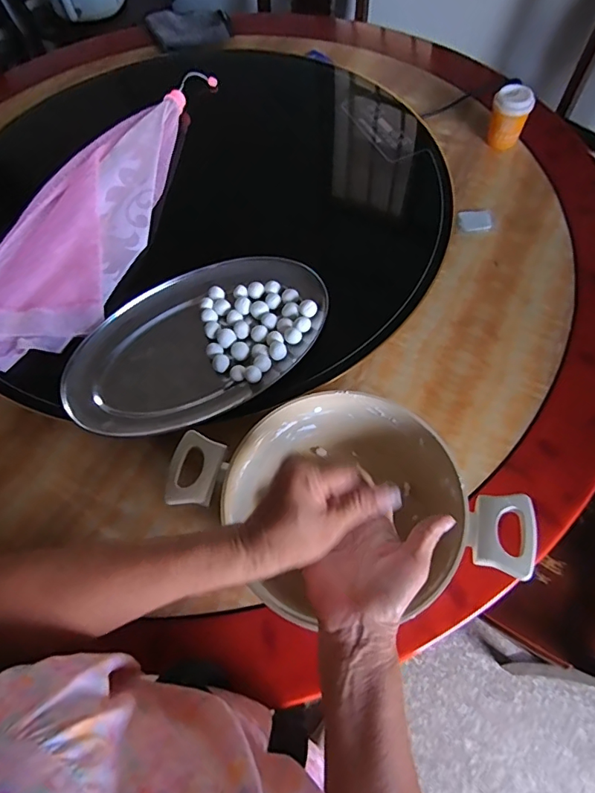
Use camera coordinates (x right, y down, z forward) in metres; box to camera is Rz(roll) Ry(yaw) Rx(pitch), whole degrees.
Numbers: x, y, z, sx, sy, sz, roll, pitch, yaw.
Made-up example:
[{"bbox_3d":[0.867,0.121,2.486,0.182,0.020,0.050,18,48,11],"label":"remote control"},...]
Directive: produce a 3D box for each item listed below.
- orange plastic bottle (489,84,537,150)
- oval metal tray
[{"bbox_3d":[0.338,-0.444,0.774,0.060,0.083,0.052,20,66,13],"label":"orange plastic bottle"},{"bbox_3d":[-0.120,-0.066,0.587,0.316,0.033,0.198,-29,65,-12],"label":"oval metal tray"}]

